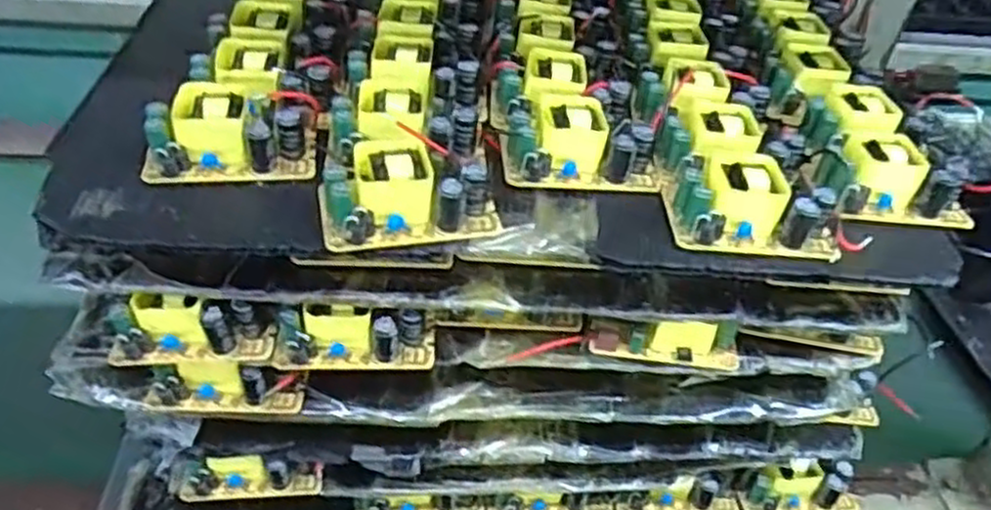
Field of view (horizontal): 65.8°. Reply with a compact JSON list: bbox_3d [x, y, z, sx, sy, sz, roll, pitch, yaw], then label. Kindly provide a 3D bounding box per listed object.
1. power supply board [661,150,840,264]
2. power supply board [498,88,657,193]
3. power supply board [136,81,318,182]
[{"bbox_3d":[0.099,-0.021,0.297,0.062,0.024,0.040,1,42,-6],"label":"power supply board"},{"bbox_3d":[0.035,-0.046,0.312,0.061,0.024,0.035,2,42,-5],"label":"power supply board"},{"bbox_3d":[-0.103,-0.049,0.299,0.063,0.026,0.032,-4,43,-11],"label":"power supply board"}]

